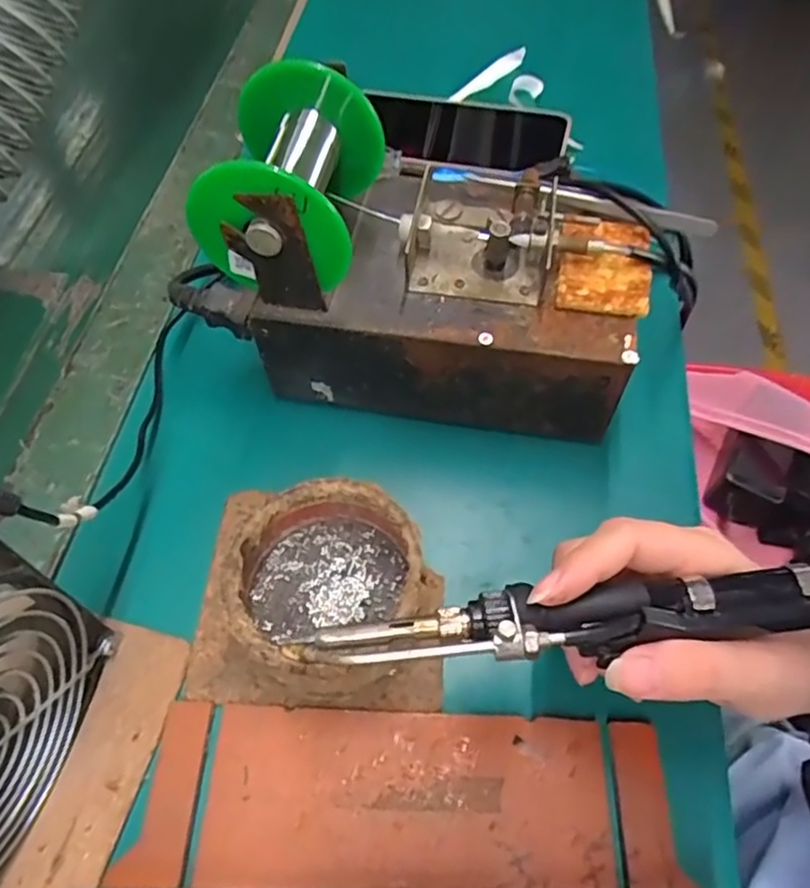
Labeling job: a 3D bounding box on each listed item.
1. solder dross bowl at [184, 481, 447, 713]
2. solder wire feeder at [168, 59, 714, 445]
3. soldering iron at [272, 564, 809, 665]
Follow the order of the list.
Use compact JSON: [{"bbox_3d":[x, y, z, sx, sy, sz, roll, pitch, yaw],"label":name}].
[{"bbox_3d":[-0.037,0.061,0.283,0.109,0.038,0.095,5,58,3],"label":"solder dross bowl"},{"bbox_3d":[0.014,-0.093,0.326,0.241,0.135,0.113,9,59,5],"label":"solder wire feeder"},{"bbox_3d":[0.067,0.056,0.218,0.209,0.020,0.025,-6,58,-2],"label":"soldering iron"}]

